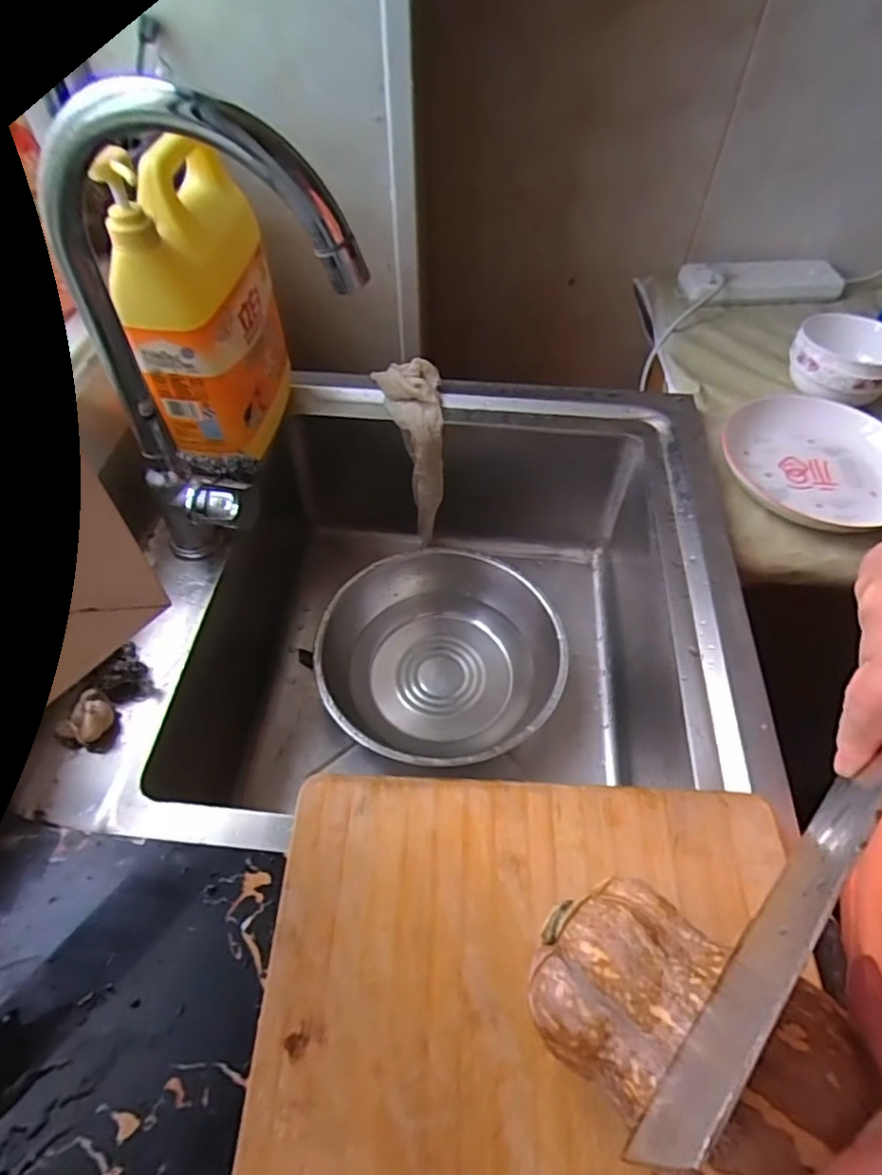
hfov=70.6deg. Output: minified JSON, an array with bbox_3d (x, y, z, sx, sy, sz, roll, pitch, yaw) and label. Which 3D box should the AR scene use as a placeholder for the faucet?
[{"bbox_3d":[-0.150,-0.136,0.446,0.211,0.349,0.057,18,55,15],"label":"faucet"}]

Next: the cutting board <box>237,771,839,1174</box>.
[{"bbox_3d":[0.058,0.306,0.295,0.315,0.033,0.437,2,53,1],"label":"cutting board"}]

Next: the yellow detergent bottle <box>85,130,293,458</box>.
[{"bbox_3d":[-0.212,-0.259,0.579,0.086,0.231,0.171,4,53,3],"label":"yellow detergent bottle"}]

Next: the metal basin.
[{"bbox_3d":[0.000,0.083,0.710,0.259,0.085,0.267,0,53,0],"label":"metal basin"}]

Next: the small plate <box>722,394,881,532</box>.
[{"bbox_3d":[0.408,-0.136,0.676,0.193,0.047,0.200,-4,54,6],"label":"small plate"}]

